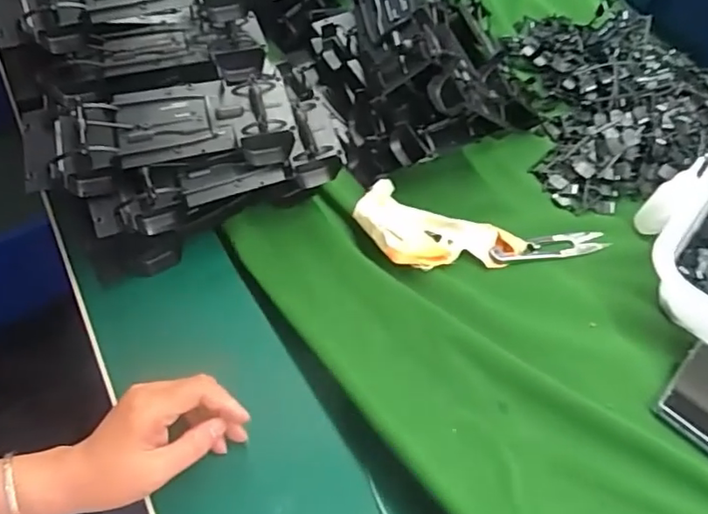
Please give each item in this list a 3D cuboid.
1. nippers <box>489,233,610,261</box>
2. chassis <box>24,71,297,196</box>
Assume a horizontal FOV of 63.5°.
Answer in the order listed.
[{"bbox_3d":[0.167,-0.008,0.489,0.102,0.007,0.021,-9,59,-6],"label":"nippers"},{"bbox_3d":[-0.145,-0.096,0.435,0.192,0.039,0.071,-12,59,-8],"label":"chassis"}]

